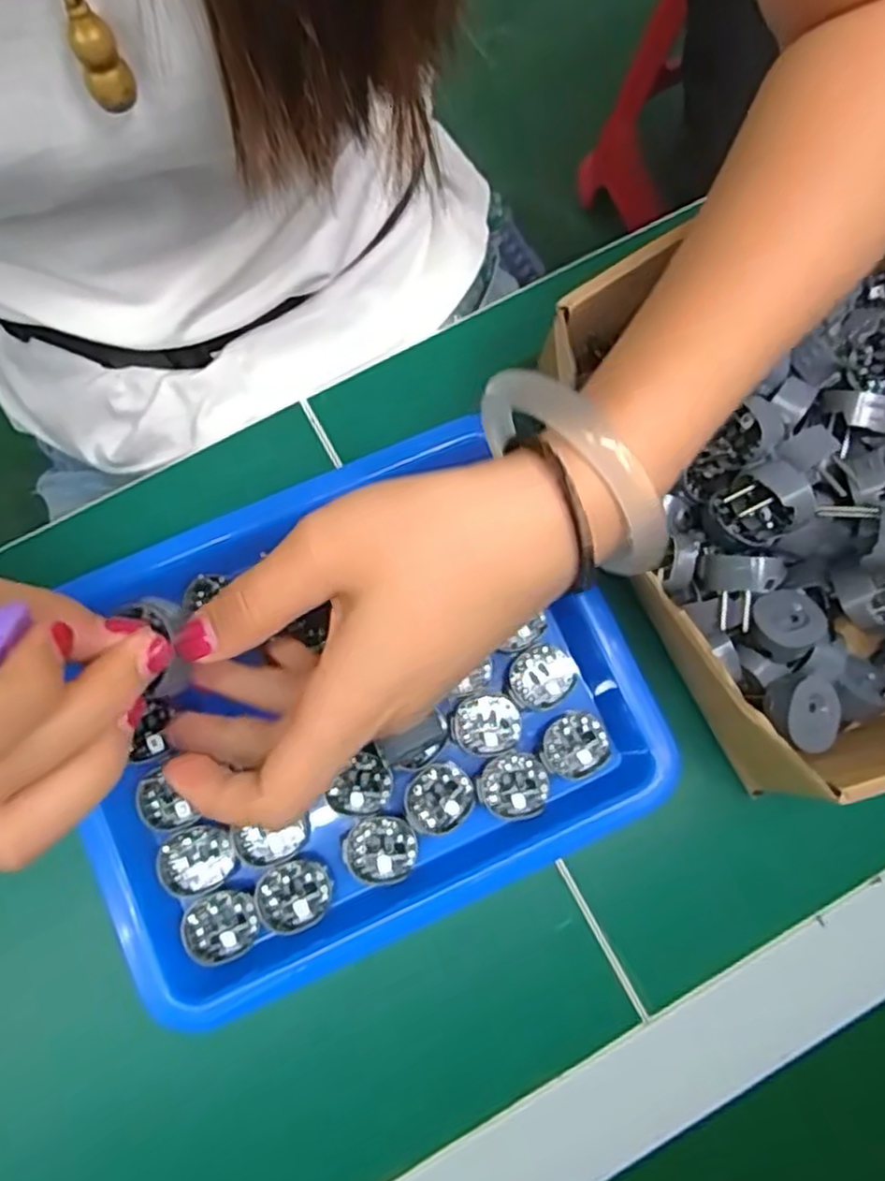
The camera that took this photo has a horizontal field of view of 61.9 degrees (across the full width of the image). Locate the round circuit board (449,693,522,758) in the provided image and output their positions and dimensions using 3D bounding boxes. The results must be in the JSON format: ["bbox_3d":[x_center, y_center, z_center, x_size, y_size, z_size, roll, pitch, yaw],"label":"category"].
[{"bbox_3d":[0.017,0.054,0.298,0.028,0.004,0.024,-1,75,0],"label":"round circuit board"}]

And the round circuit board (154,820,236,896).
[{"bbox_3d":[-0.095,0.104,0.285,0.027,0.006,0.026,0,75,0],"label":"round circuit board"}]

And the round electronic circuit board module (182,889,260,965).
[{"bbox_3d":[-0.084,0.127,0.280,0.027,0.004,0.025,0,75,0],"label":"round electronic circuit board module"}]

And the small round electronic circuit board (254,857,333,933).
[{"bbox_3d":[-0.057,0.117,0.282,0.028,0.005,0.025,-23,76,-6],"label":"small round electronic circuit board"}]

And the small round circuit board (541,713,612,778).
[{"bbox_3d":[0.053,0.063,0.298,0.027,0.004,0.025,0,75,0],"label":"small round circuit board"}]

